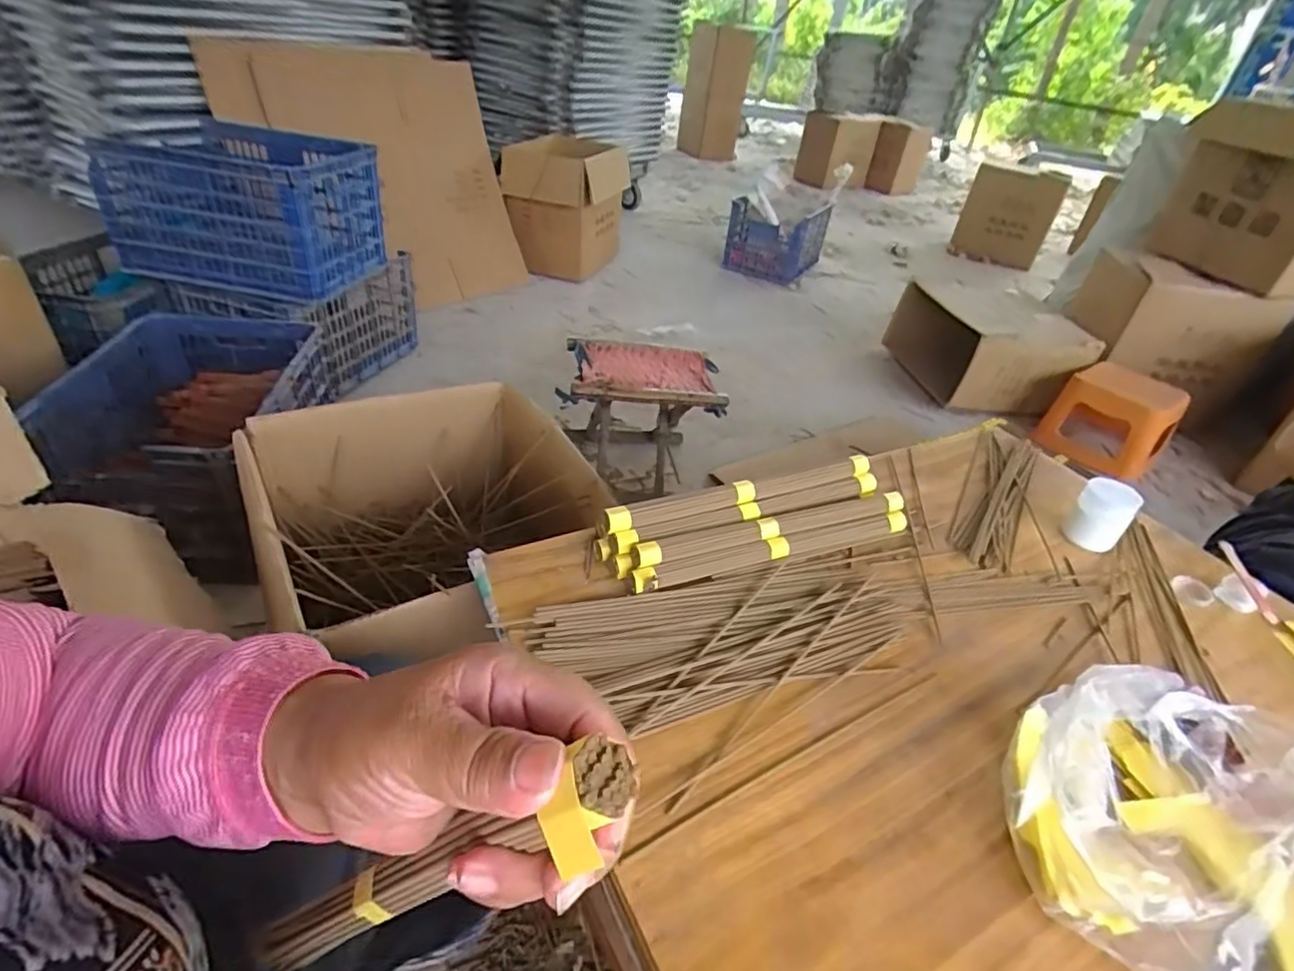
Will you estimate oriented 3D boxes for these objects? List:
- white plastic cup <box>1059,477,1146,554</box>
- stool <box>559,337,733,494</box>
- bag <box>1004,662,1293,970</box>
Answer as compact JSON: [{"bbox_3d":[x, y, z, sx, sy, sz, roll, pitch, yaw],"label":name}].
[{"bbox_3d":[0.501,0.033,0.712,0.055,0.065,0.053,33,42,30],"label":"white plastic cup"},{"bbox_3d":[-0.022,-0.160,1.432,0.343,0.252,0.276,1,36,-9],"label":"stool"},{"bbox_3d":[0.358,0.218,0.414,0.219,0.097,0.200,7,36,-2],"label":"bag"}]

